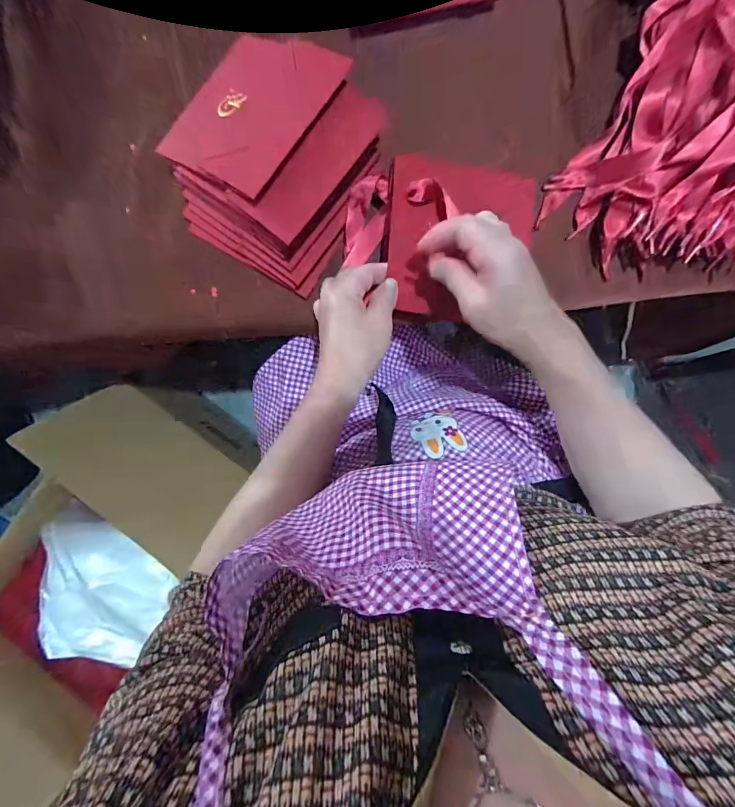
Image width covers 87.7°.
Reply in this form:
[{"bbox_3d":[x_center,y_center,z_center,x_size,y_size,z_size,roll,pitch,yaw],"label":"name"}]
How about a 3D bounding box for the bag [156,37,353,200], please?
[{"bbox_3d":[-0.101,-0.256,0.332,0.123,0.006,0.139,36,89,19],"label":"bag"}]

